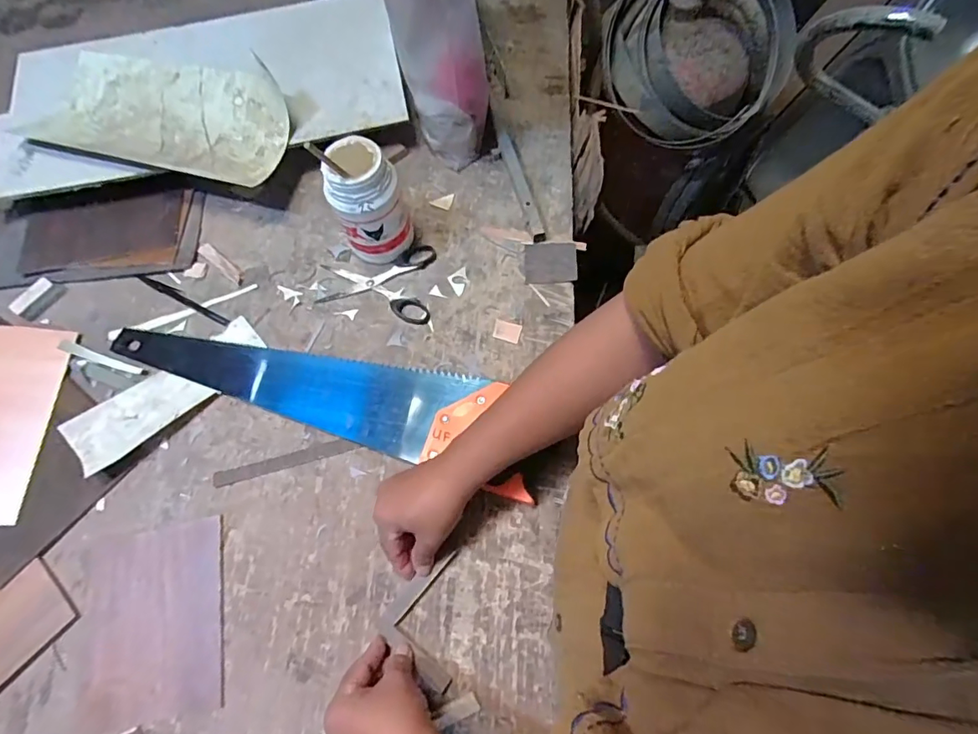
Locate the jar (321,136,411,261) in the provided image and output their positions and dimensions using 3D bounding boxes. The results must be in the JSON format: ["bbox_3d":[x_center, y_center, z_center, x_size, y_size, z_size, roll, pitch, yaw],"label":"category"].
[{"bbox_3d":[-0.133,-0.182,0.566,0.073,0.139,0.067,-1,69,1],"label":"jar"}]

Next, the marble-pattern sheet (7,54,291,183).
[{"bbox_3d":[-0.414,-0.324,0.639,0.321,0.032,0.158,14,71,9],"label":"marble-pattern sheet"}]

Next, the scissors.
[{"bbox_3d":[-0.136,-0.104,0.608,0.135,0.008,0.104,3,69,3],"label":"scissors"}]

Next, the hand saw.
[{"bbox_3d":[-0.181,0.012,0.556,0.486,0.024,0.105,18,70,9],"label":"hand saw"}]

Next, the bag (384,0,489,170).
[{"bbox_3d":[-0.059,-0.379,0.554,0.086,0.297,0.128,-17,69,-5],"label":"bag"}]

